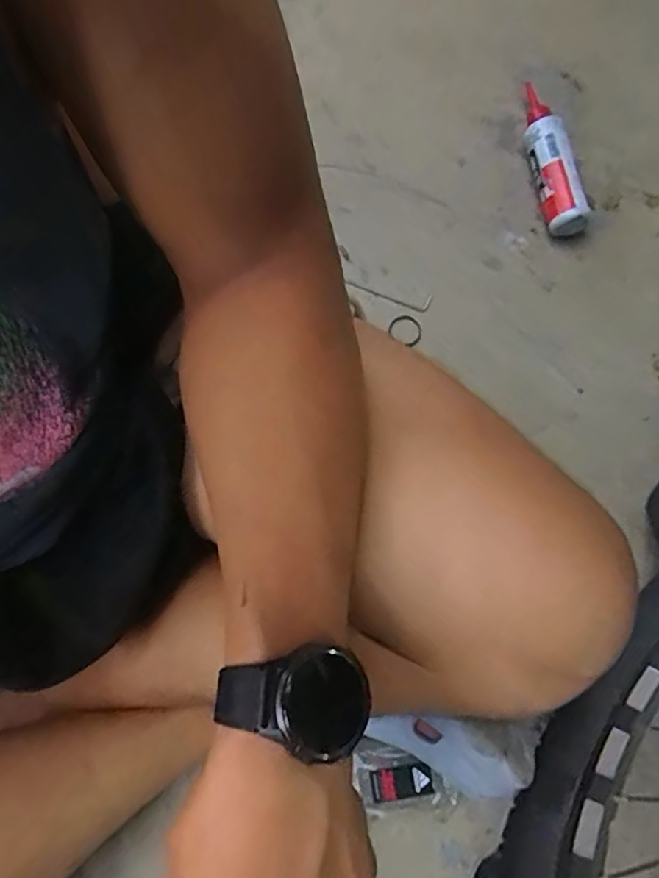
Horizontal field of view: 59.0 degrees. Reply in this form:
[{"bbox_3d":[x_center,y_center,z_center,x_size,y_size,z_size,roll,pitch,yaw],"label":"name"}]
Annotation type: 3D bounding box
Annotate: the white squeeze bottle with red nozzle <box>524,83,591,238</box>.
[{"bbox_3d":[0.228,-0.300,0.606,0.041,0.043,0.186,-14,78,-1],"label":"white squeeze bottle with red nozzle"}]

